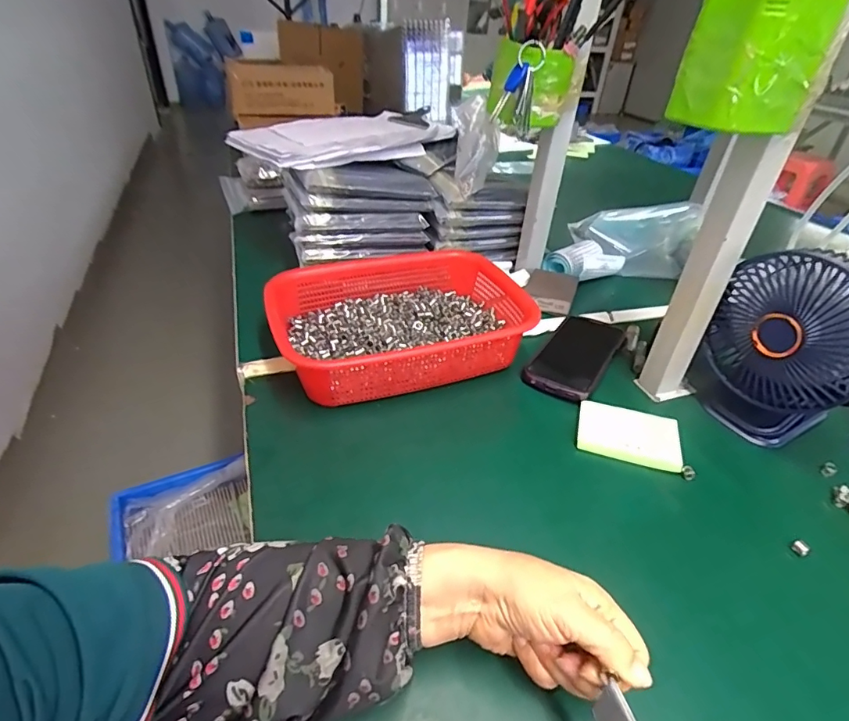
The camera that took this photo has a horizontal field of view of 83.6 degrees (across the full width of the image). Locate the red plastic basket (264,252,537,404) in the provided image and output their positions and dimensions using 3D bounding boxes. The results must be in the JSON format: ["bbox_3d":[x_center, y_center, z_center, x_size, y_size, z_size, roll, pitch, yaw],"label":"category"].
[{"bbox_3d":[-0.019,-0.045,0.563,0.294,0.077,0.210,-10,39,-20],"label":"red plastic basket"}]

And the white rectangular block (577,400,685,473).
[{"bbox_3d":[0.203,0.072,0.473,0.094,0.016,0.068,14,37,12],"label":"white rectangular block"}]

